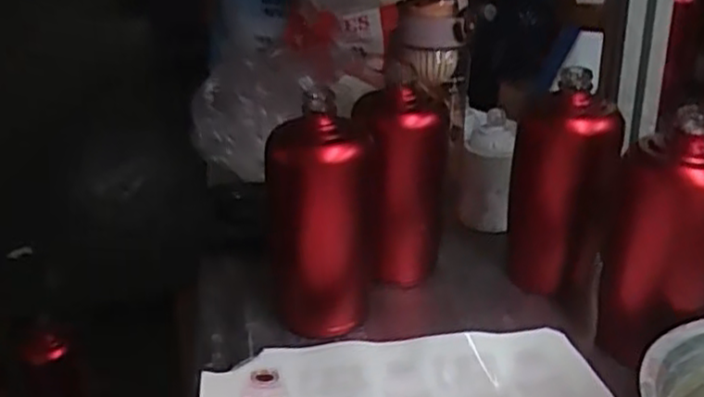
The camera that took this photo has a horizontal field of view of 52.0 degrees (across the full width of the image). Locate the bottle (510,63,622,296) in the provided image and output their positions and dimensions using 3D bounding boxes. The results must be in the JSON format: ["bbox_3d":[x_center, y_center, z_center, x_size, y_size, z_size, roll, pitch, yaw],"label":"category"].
[{"bbox_3d":[0.174,-0.007,0.596,0.078,0.180,0.061,-1,23,8],"label":"bottle"}]

